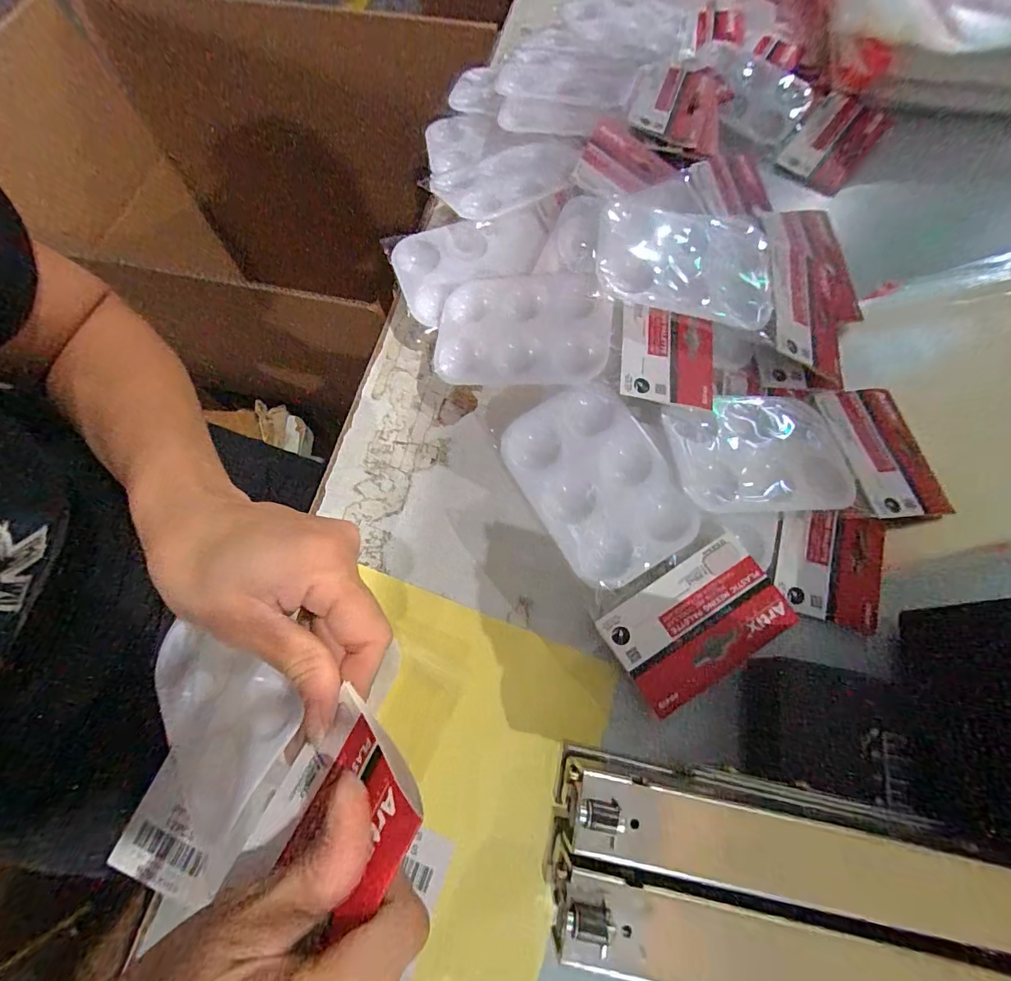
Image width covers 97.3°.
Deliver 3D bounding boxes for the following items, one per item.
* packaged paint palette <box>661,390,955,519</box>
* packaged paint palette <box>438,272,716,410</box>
[{"bbox_3d":[0.195,-0.025,0.293,0.182,0.012,0.093,-3,69,-12],"label":"packaged paint palette"},{"bbox_3d":[0.045,-0.109,0.304,0.188,0.030,0.087,11,70,6],"label":"packaged paint palette"}]

